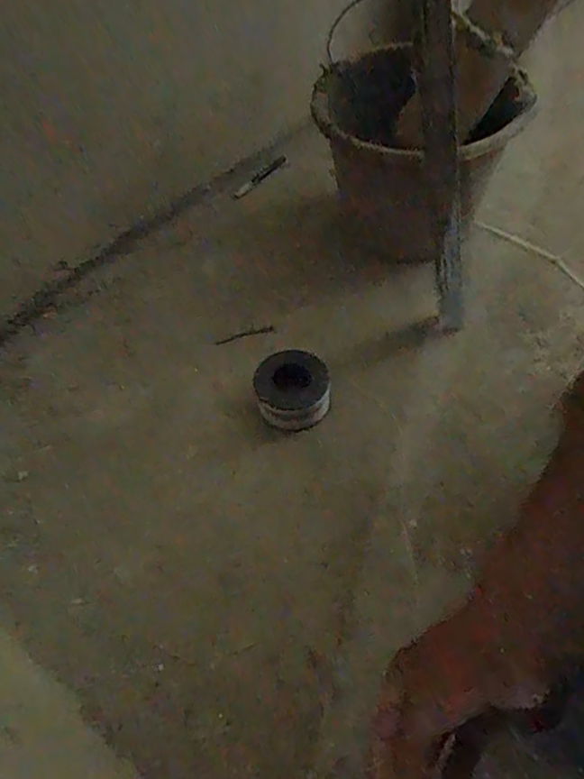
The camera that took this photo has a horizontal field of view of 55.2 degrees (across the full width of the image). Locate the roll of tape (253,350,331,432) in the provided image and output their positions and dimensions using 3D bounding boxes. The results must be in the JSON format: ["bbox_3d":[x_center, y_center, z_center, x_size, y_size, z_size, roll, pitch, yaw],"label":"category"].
[{"bbox_3d":[0.001,0.006,0.664,0.087,0.049,0.101,0,53,2],"label":"roll of tape"}]

